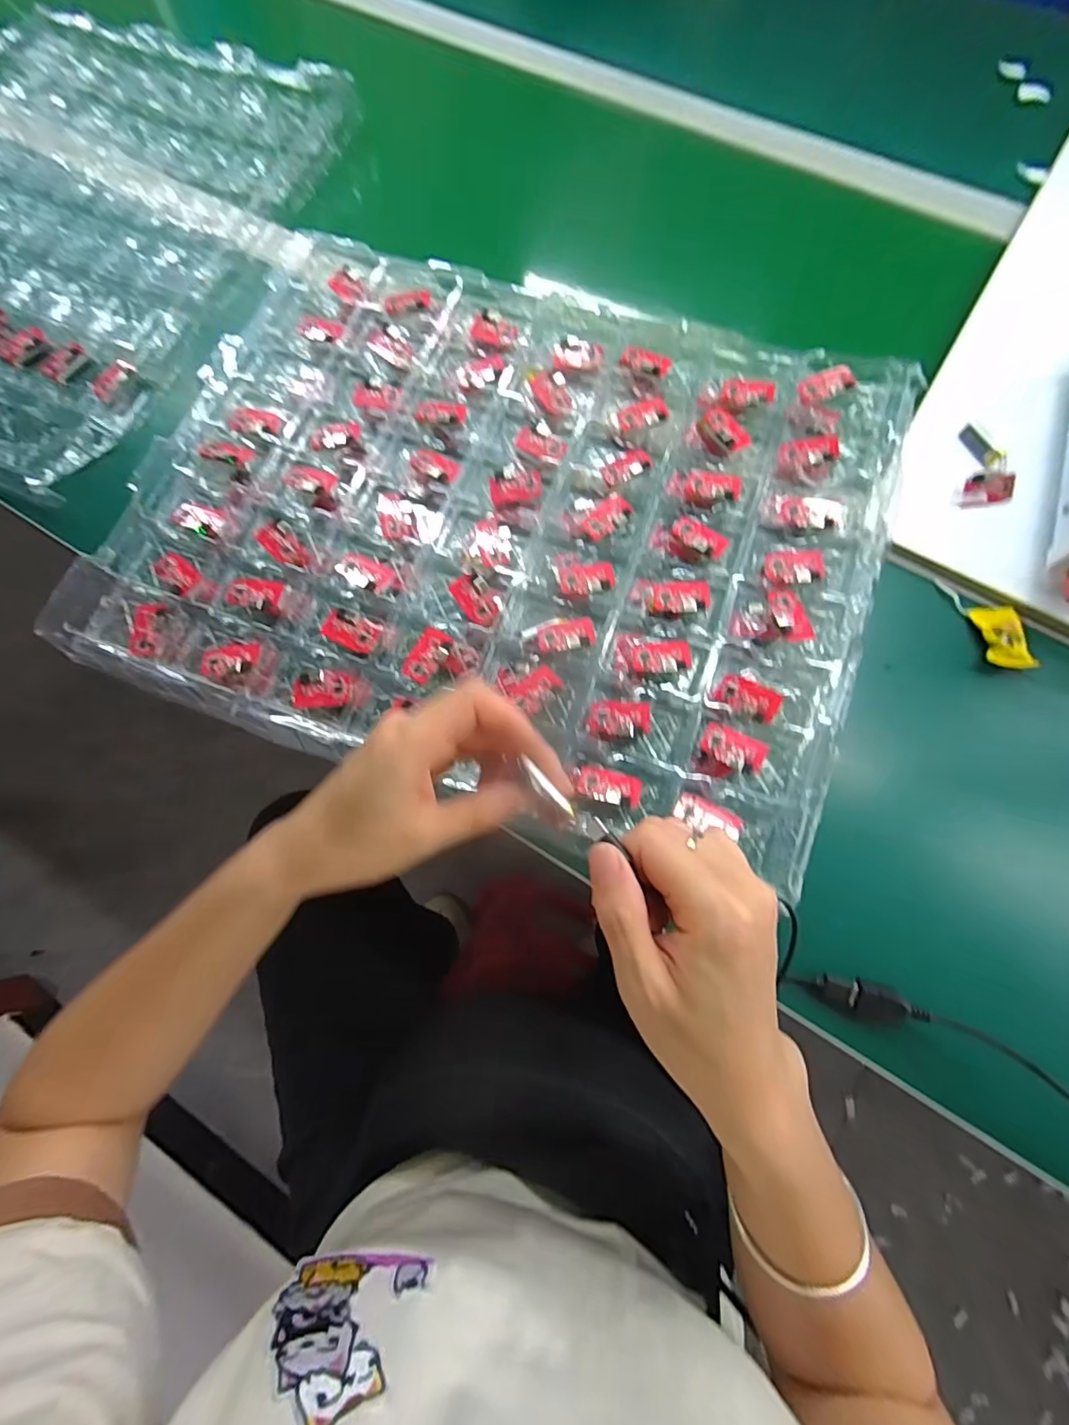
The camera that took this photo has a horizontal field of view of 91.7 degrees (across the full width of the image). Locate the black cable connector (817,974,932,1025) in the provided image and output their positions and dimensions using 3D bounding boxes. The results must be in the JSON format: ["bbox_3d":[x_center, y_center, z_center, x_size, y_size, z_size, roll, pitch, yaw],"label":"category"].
[{"bbox_3d":[0.182,0.155,0.280,0.052,0.014,0.018,11,73,23],"label":"black cable connector"}]

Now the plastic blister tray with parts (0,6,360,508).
[{"bbox_3d":[-0.419,-0.425,0.442,0.368,0.025,0.465,20,75,8],"label":"plastic blister tray with parts"}]

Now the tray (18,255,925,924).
[{"bbox_3d":[-0.020,-0.137,0.349,0.472,0.024,0.369,19,76,7],"label":"tray"}]

